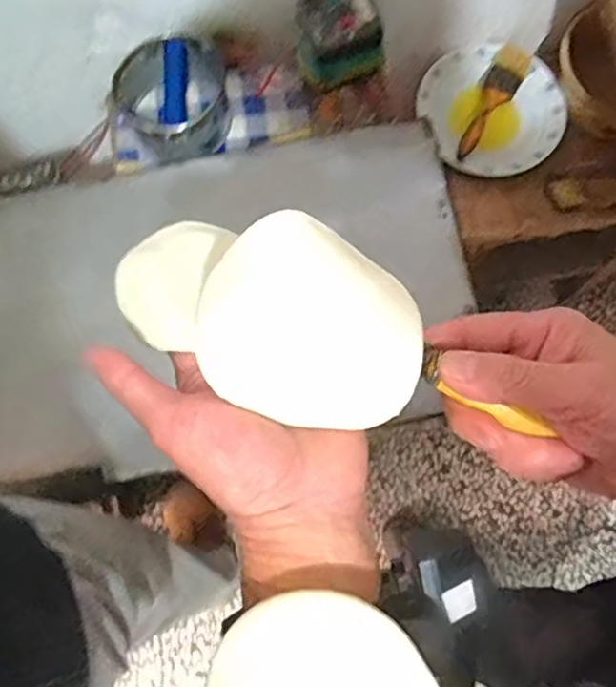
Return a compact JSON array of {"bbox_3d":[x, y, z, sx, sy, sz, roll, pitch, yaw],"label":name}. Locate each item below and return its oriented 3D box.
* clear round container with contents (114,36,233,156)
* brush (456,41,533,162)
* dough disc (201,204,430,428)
[{"bbox_3d":[-0.156,-0.287,0.775,0.125,0.080,0.117,0,77,-1],"label":"clear round container with contents"},{"bbox_3d":[0.253,-0.339,0.893,0.049,0.033,0.187,31,79,5],"label":"brush"},{"bbox_3d":[0.004,-0.008,0.311,0.106,0.023,0.095,33,79,6],"label":"dough disc"}]

